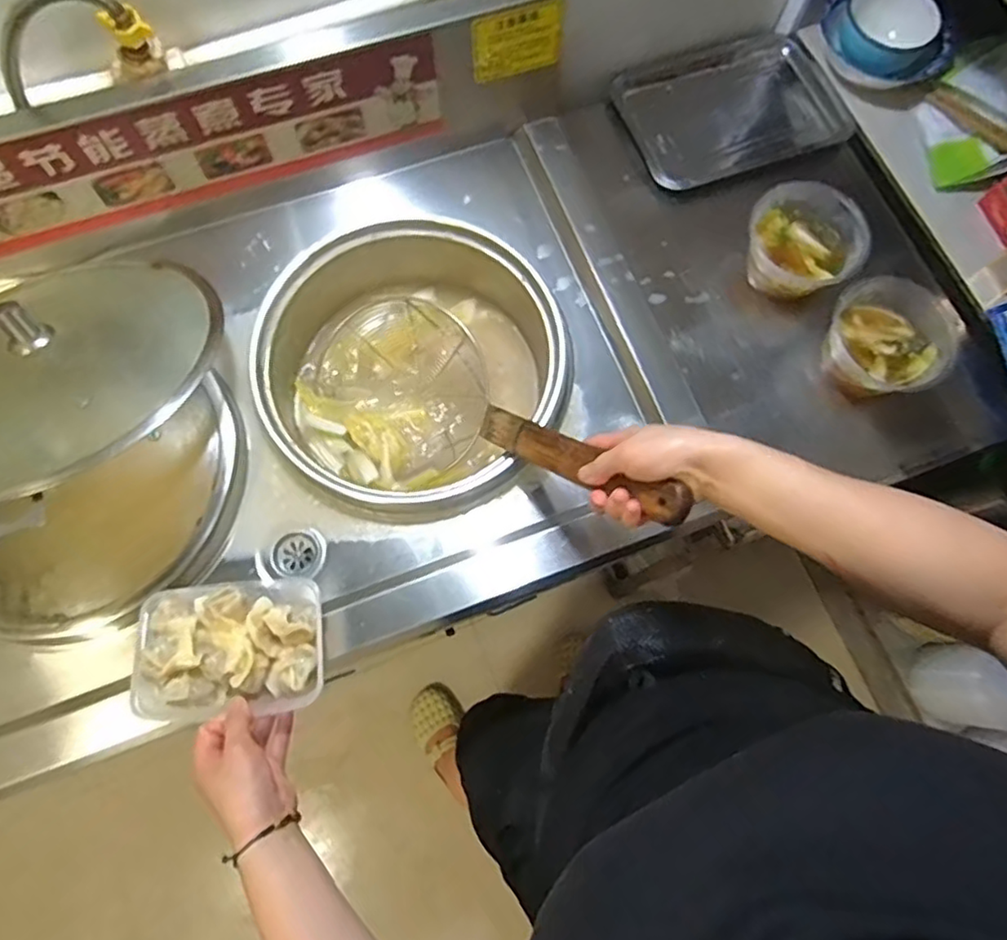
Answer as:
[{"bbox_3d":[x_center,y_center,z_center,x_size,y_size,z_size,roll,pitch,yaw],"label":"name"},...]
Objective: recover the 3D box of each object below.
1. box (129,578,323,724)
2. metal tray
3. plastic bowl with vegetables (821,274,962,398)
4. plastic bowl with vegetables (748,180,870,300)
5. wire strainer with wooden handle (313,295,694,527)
[{"bbox_3d":[-0.243,0.156,0.580,0.160,0.034,0.118,-8,74,-4],"label":"box"},{"bbox_3d":[0.313,-0.517,0.908,0.300,0.037,0.223,-20,75,-7],"label":"metal tray"},{"bbox_3d":[0.451,-0.149,0.772,0.141,0.091,0.134,1,74,-2],"label":"plastic bowl with vegetables"},{"bbox_3d":[0.367,-0.277,0.803,0.132,0.081,0.135,1,74,-2],"label":"plastic bowl with vegetables"},{"bbox_3d":[-0.021,-0.040,0.651,0.172,0.132,0.496,-49,43,-14],"label":"wire strainer with wooden handle"}]

